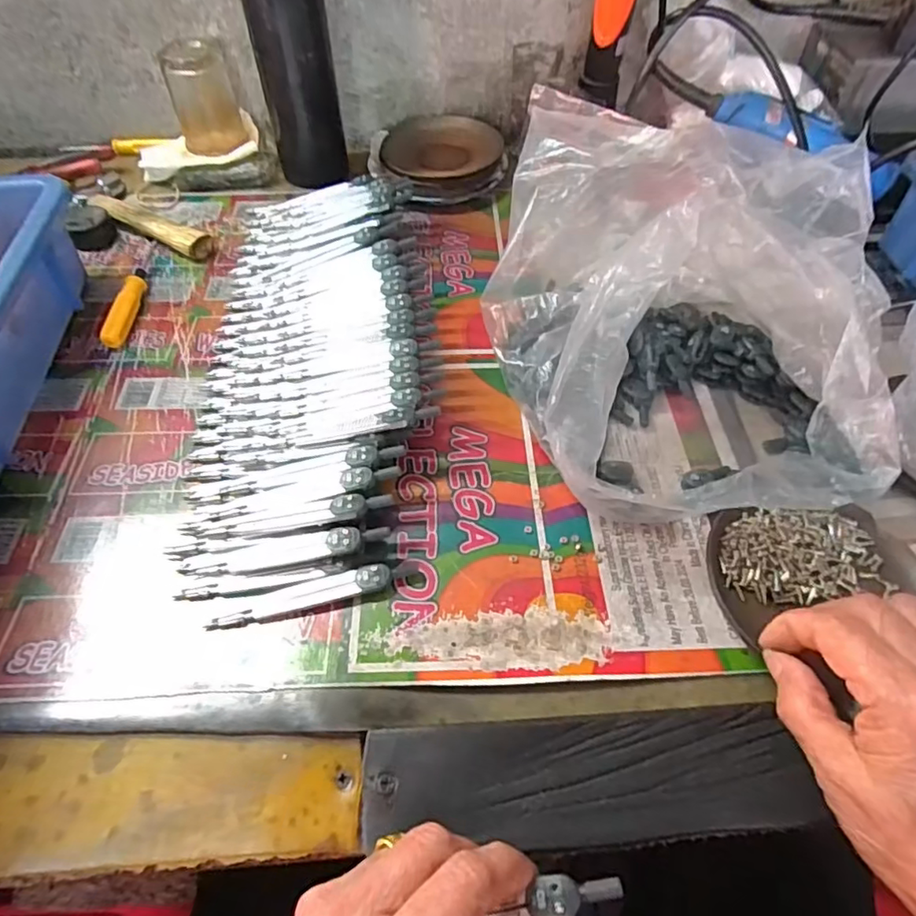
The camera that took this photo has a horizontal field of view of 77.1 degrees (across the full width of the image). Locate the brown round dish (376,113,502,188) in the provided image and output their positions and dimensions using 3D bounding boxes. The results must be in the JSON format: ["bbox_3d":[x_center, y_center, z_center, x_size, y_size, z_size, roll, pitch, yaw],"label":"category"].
[{"bbox_3d":[-0.015,-0.291,0.546,0.113,0.019,0.099,-23,57,-17],"label":"brown round dish"}]

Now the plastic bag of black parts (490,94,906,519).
[{"bbox_3d":[0.145,-0.100,0.369,0.248,0.104,0.287,9,54,6],"label":"plastic bag of black parts"}]

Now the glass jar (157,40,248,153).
[{"bbox_3d":[-0.233,-0.330,0.537,0.060,0.089,0.052,-18,56,-14],"label":"glass jar"}]

